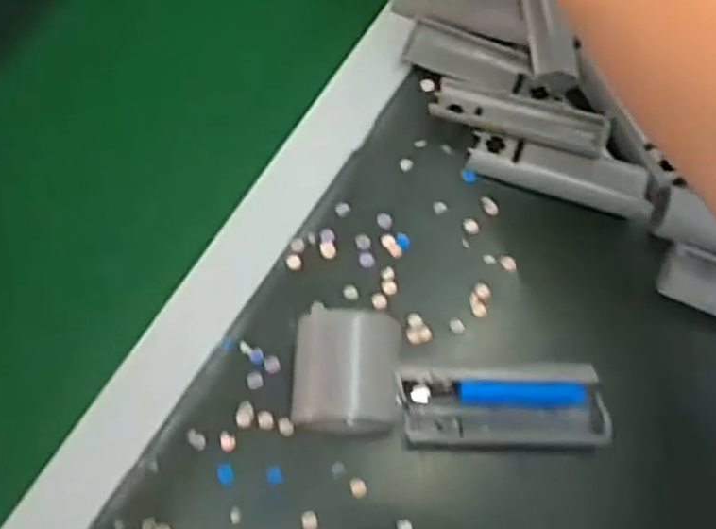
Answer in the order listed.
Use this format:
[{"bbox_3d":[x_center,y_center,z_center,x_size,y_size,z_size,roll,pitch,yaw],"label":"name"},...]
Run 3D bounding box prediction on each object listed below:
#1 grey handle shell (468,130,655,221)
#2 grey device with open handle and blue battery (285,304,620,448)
[{"bbox_3d":[0.122,-0.055,0.452,0.108,0.016,0.031,16,72,5],"label":"grey handle shell"},{"bbox_3d":[0.048,0.065,0.396,0.160,0.045,0.060,6,72,1],"label":"grey device with open handle and blue battery"}]

